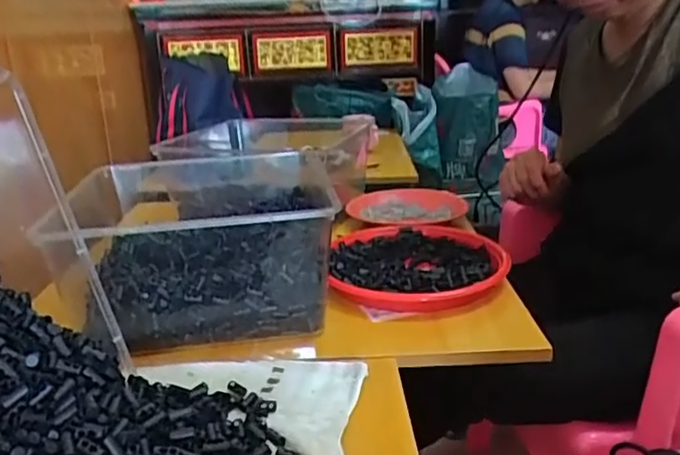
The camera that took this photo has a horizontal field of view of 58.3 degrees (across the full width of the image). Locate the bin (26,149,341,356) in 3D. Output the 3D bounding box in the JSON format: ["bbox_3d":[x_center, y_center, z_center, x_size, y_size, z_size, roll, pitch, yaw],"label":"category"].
[{"bbox_3d":[-0.154,0.024,0.700,0.273,0.143,0.225,-4,19,-6],"label":"bin"}]

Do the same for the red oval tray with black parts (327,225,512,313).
[{"bbox_3d":[0.097,0.041,0.810,0.218,0.032,0.262,-1,19,1],"label":"red oval tray with black parts"}]

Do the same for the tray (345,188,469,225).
[{"bbox_3d":[0.128,-0.031,1.057,0.209,0.035,0.188,-16,23,-36],"label":"tray"}]

